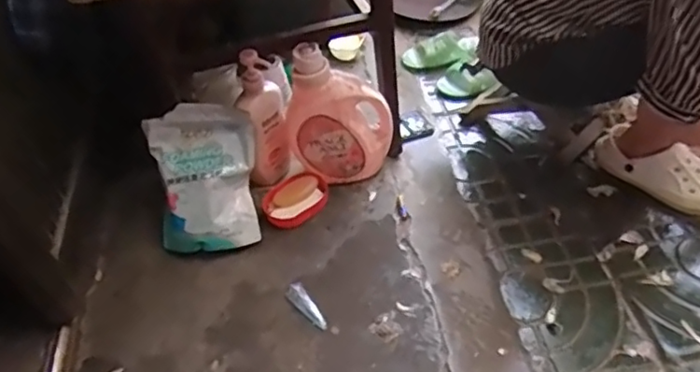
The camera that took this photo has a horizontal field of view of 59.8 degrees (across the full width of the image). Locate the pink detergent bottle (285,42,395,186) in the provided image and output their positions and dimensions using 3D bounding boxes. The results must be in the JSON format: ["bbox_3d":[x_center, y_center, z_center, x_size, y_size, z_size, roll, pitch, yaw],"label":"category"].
[{"bbox_3d":[-0.016,-0.122,1.023,0.172,0.243,0.100,-4,47,5],"label":"pink detergent bottle"}]

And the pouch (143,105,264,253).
[{"bbox_3d":[-0.232,-0.012,0.985,0.160,0.234,0.037,-8,12,-8],"label":"pouch"}]

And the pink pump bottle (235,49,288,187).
[{"bbox_3d":[-0.145,-0.108,1.016,0.069,0.251,0.073,-8,47,1],"label":"pink pump bottle"}]

